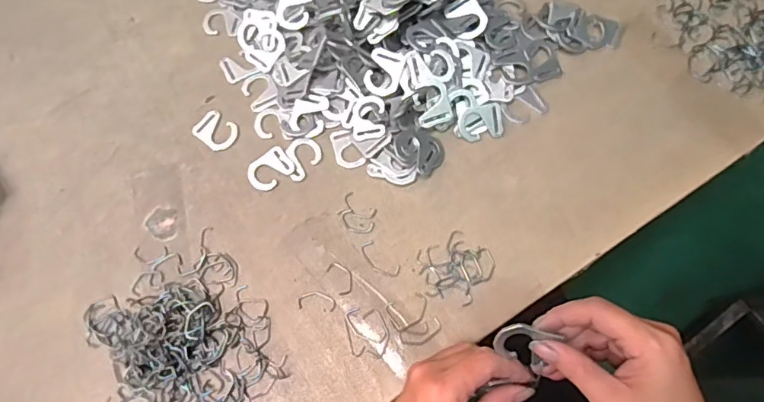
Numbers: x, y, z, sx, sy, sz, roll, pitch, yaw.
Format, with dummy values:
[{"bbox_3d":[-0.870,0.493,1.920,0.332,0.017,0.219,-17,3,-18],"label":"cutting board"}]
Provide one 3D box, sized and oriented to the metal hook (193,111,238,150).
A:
[{"bbox_3d":[-0.169,-0.071,0.521,0.043,0.004,0.034,34,74,14],"label":"metal hook"}]

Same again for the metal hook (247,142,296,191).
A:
[{"bbox_3d":[-0.107,-0.032,0.503,0.049,0.007,0.034,-30,71,-9],"label":"metal hook"}]

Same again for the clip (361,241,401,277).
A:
[{"bbox_3d":[-0.003,0.055,0.469,0.042,0.004,0.019,40,75,16],"label":"clip"}]

